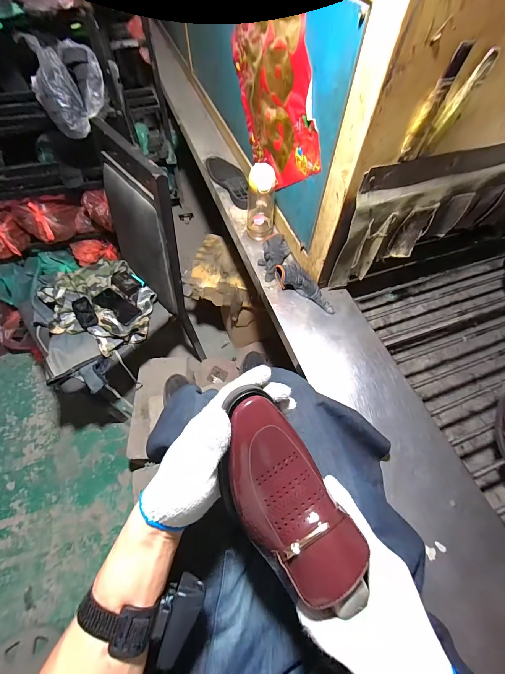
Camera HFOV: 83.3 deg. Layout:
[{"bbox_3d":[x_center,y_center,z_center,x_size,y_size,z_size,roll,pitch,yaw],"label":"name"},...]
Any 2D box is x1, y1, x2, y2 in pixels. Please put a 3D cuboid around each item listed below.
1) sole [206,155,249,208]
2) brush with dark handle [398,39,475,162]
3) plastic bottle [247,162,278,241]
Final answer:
[{"bbox_3d":[-0.070,-0.510,0.933,0.093,0.038,0.265,-20,64,-12],"label":"sole"},{"bbox_3d":[0.257,-0.330,0.409,0.025,0.140,0.029,34,66,15],"label":"brush with dark handle"},{"bbox_3d":[0.024,-0.344,0.748,0.073,0.193,0.073,2,62,-1],"label":"plastic bottle"}]

